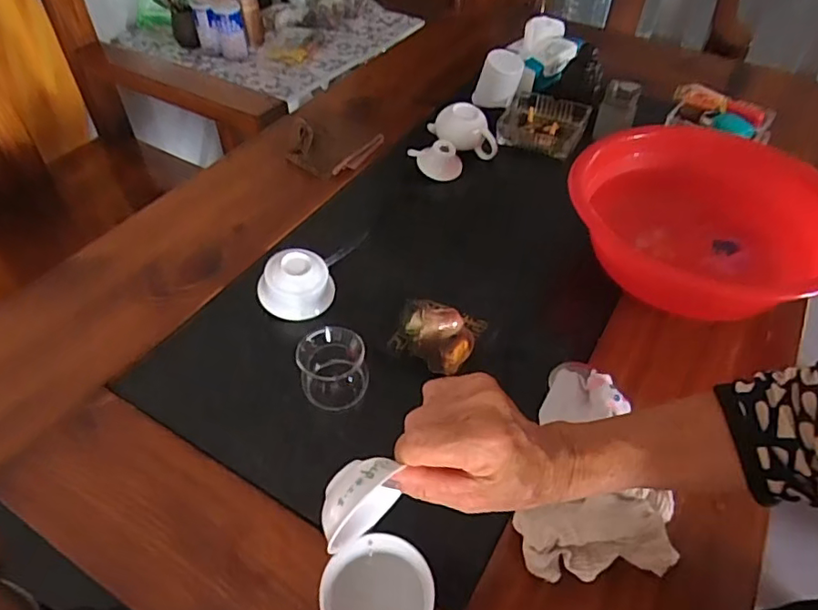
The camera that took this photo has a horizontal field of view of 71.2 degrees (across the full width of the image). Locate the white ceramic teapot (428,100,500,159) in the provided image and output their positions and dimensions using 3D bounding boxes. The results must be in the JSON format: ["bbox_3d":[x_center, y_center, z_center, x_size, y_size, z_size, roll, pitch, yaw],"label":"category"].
[{"bbox_3d":[0.081,-0.264,0.862,0.086,0.071,0.079,-6,47,-6],"label":"white ceramic teapot"}]

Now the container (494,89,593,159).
[{"bbox_3d":[0.213,-0.290,0.898,0.122,0.038,0.134,18,49,16],"label":"container"}]

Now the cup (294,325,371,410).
[{"bbox_3d":[-0.073,0.061,0.553,0.063,0.063,0.058,0,46,0],"label":"cup"}]

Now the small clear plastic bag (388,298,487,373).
[{"bbox_3d":[0.027,0.031,0.610,0.088,0.019,0.085,17,48,15],"label":"small clear plastic bag"}]

